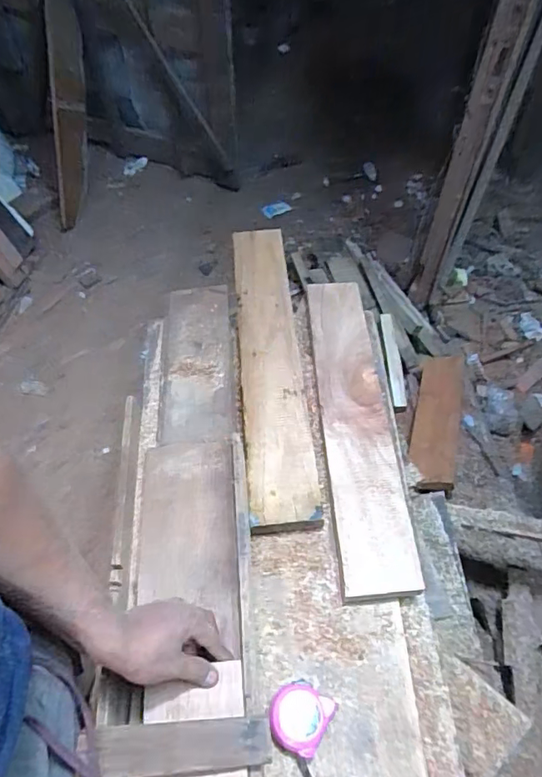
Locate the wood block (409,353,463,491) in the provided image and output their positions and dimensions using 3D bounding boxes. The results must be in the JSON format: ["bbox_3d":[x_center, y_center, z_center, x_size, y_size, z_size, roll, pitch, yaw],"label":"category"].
[{"bbox_3d":[0.413,0.062,1.315,0.112,0.025,0.468,-7,36,26],"label":"wood block"}]

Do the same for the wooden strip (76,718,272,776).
[{"bbox_3d":[-0.095,0.352,0.517,0.185,0.019,0.044,-4,55,-2],"label":"wooden strip"}]

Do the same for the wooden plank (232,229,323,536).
[{"bbox_3d":[-0.007,-0.075,0.948,0.103,0.027,0.671,-9,51,4],"label":"wooden plank"}]

